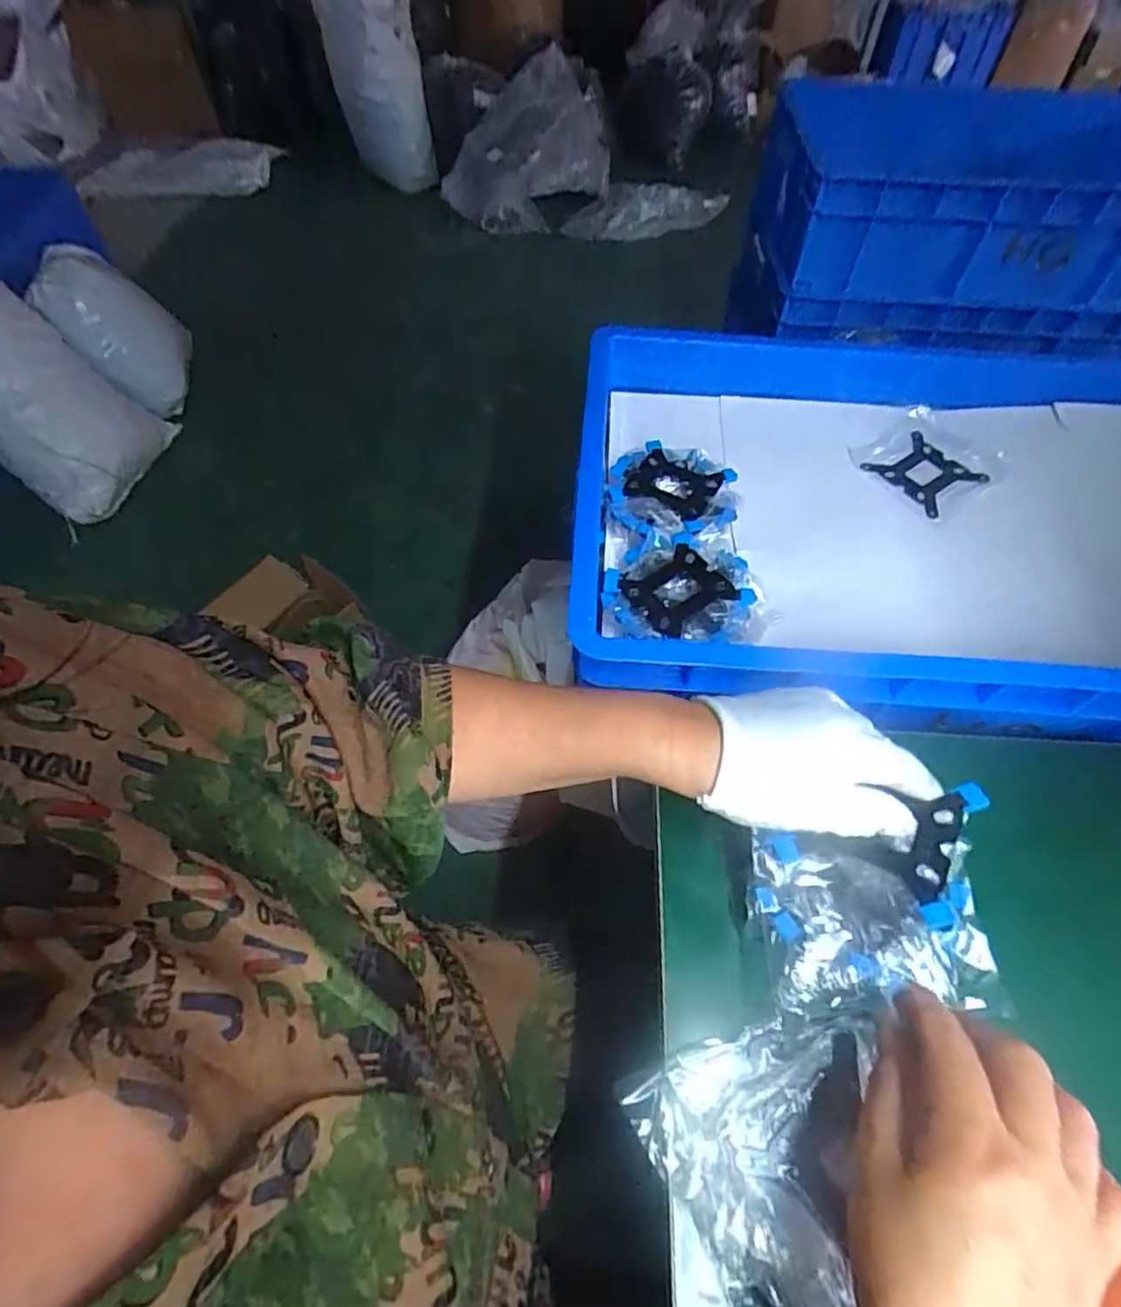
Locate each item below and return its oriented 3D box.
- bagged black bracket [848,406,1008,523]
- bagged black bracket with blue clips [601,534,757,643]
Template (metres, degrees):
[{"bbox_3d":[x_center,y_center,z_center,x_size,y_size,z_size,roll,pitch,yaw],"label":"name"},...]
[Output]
[{"bbox_3d":[0.360,-0.187,0.620,0.112,0.020,0.115,-33,63,-20],"label":"bagged black bracket"},{"bbox_3d":[0.092,-0.046,0.505,0.113,0.033,0.097,6,57,4],"label":"bagged black bracket with blue clips"}]

